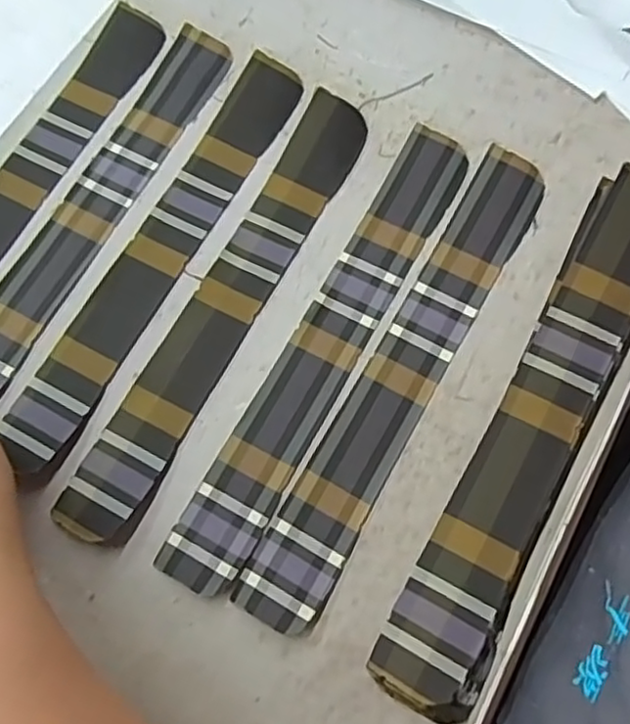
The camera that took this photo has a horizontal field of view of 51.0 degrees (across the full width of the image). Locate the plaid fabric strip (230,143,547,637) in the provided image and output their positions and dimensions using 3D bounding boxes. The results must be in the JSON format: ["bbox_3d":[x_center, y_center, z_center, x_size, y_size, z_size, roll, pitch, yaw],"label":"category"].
[{"bbox_3d":[0.043,0.004,0.321,0.037,0.007,0.258,29,76,10],"label":"plaid fabric strip"}]

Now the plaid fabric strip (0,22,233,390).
[{"bbox_3d":[-0.123,-0.084,0.360,0.036,0.006,0.250,27,75,10],"label":"plaid fabric strip"}]

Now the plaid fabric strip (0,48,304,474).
[{"bbox_3d":[-0.082,-0.062,0.350,0.039,0.009,0.253,27,76,10],"label":"plaid fabric strip"}]

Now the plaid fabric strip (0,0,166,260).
[{"bbox_3d":[-0.162,-0.100,0.367,0.036,0.005,0.251,27,76,10],"label":"plaid fabric strip"}]

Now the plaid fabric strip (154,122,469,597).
[{"bbox_3d":[0.007,-0.010,0.329,0.037,0.006,0.258,28,76,10],"label":"plaid fabric strip"}]

